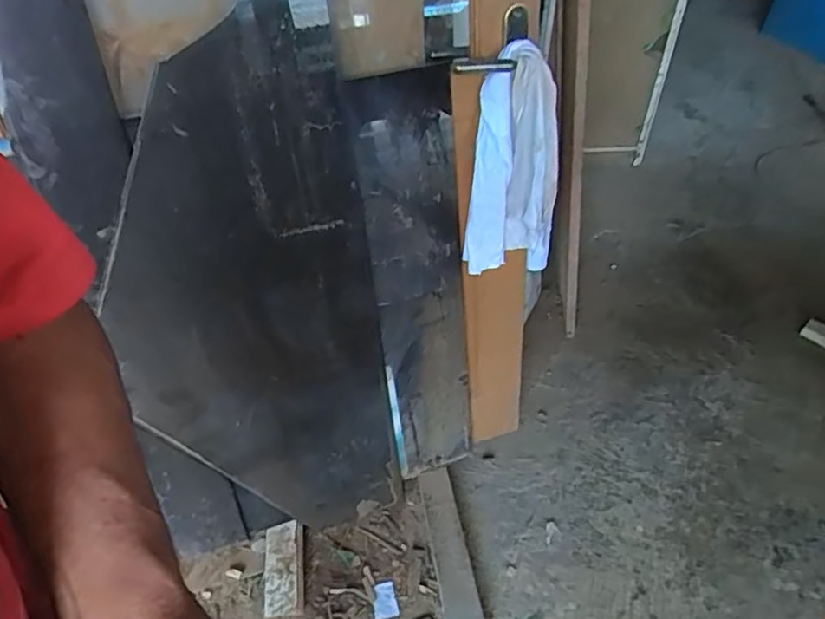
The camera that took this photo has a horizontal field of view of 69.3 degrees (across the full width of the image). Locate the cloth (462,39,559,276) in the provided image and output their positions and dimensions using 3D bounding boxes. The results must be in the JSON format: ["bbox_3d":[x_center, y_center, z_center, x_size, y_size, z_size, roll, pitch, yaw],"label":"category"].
[{"bbox_3d":[0.176,-0.219,1.008,0.142,0.393,0.125,12,48,13],"label":"cloth"}]

